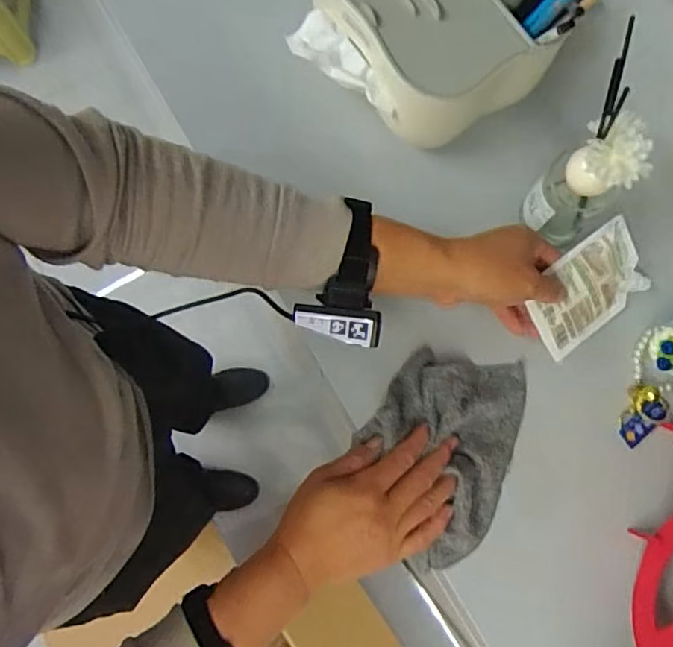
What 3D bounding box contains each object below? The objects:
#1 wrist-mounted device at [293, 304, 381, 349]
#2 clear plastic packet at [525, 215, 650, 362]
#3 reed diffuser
[{"bbox_3d":[0.002,-0.003,0.459,0.069,0.014,0.029,17,100,3],"label":"wrist-mounted device"},{"bbox_3d":[0.226,-0.032,0.514,0.121,0.013,0.085,-38,115,-6],"label":"clear plastic packet"},{"bbox_3d":[0.203,-0.129,0.444,0.069,0.205,0.063,41,80,8],"label":"reed diffuser"}]

